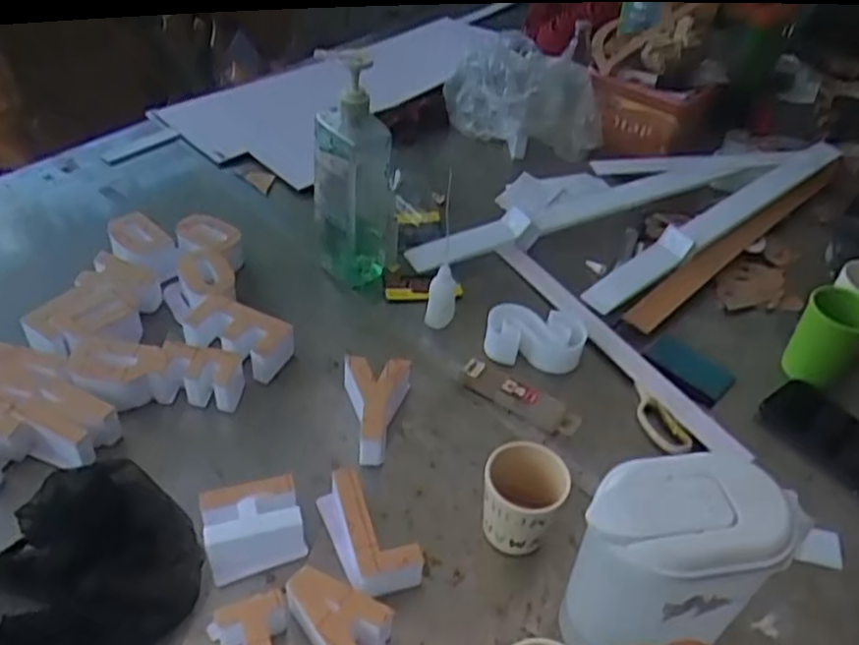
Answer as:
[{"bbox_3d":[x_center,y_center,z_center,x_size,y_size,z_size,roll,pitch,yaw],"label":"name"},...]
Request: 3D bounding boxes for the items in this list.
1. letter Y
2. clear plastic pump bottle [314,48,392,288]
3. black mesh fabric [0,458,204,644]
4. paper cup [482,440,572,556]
[{"bbox_3d":[-0.055,0.092,0.768,0.071,0.048,0.117,2,44,-5],"label":"letter Y"},{"bbox_3d":[-0.091,-0.173,0.891,0.094,0.280,0.059,0,44,-8],"label":"clear plastic pump bottle"},{"bbox_3d":[-0.297,0.203,0.638,0.186,0.037,0.196,3,41,-2],"label":"black mesh fabric"},{"bbox_3d":[0.084,0.165,0.680,0.072,0.089,0.078,4,44,-4],"label":"paper cup"}]

